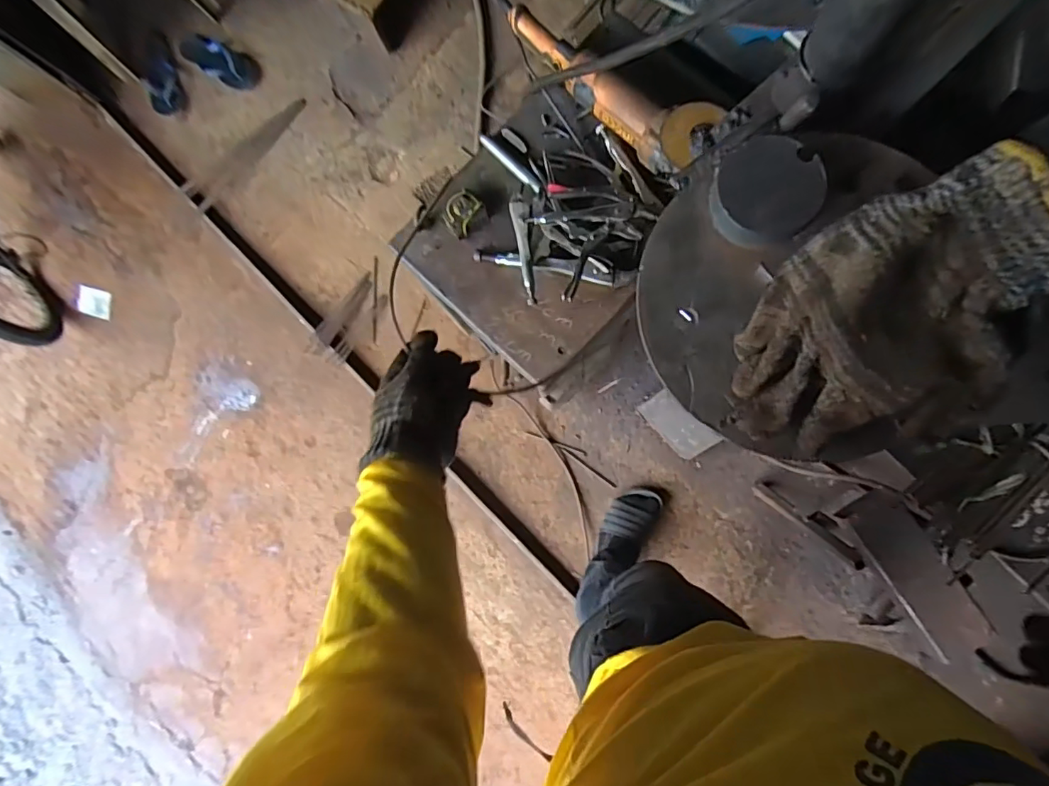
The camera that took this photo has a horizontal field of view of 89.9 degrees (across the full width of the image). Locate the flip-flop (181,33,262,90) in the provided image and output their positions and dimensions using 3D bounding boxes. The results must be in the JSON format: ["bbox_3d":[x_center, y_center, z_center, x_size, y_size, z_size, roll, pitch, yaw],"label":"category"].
[{"bbox_3d":[-0.818,-0.895,1.414,0.218,0.036,0.091,29,89,8],"label":"flip-flop"}]

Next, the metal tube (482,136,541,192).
[{"bbox_3d":[-0.020,-0.337,0.770,0.016,0.011,0.124,-45,82,1],"label":"metal tube"}]

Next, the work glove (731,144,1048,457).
[{"bbox_3d":[0.224,-0.040,0.333,0.174,0.102,0.134,-26,82,4],"label":"work glove"}]

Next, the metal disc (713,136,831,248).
[{"bbox_3d":[0.172,-0.141,0.380,0.073,0.035,0.070,-1,85,7],"label":"metal disc"}]

